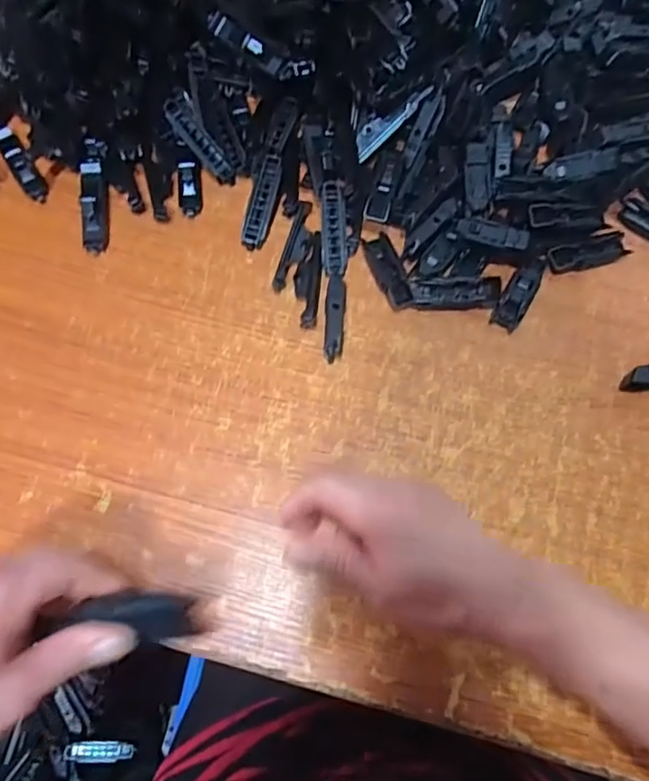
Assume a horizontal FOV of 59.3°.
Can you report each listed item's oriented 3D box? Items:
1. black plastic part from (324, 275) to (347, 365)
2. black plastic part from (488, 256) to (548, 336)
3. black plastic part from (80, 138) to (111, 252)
[{"bbox_3d":[0.008,-0.056,0.437,0.015,0.020,0.065,4,71,0],"label":"black plastic part"},{"bbox_3d":[0.156,-0.080,0.453,0.021,0.012,0.069,30,73,9],"label":"black plastic part"},{"bbox_3d":[-0.188,-0.160,0.467,0.021,0.020,0.098,-6,71,-3],"label":"black plastic part"}]

